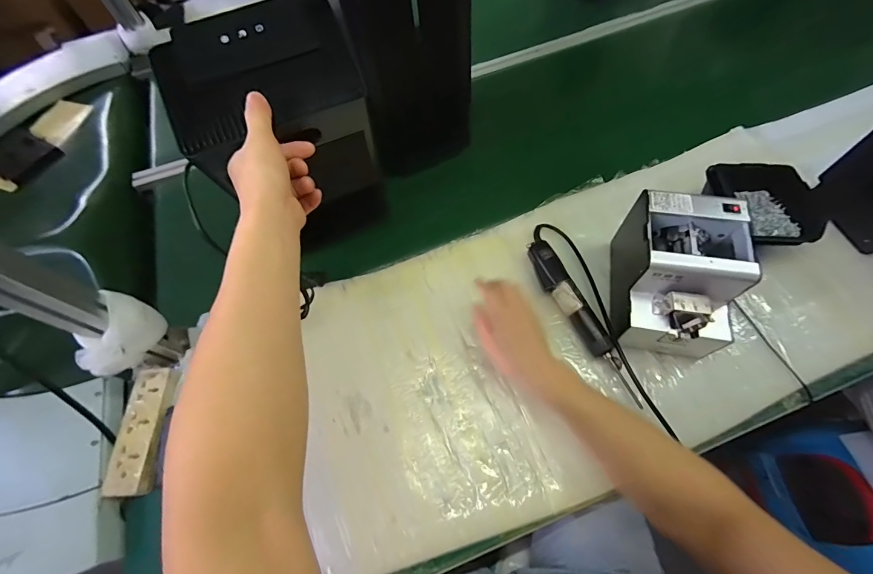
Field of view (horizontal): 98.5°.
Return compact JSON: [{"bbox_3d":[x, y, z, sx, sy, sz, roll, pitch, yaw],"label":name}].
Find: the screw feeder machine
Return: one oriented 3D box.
[{"bbox_3d":[0.327,-0.015,0.522,0.123,0.150,0.178,6,64,8],"label":"screw feeder machine"}]

